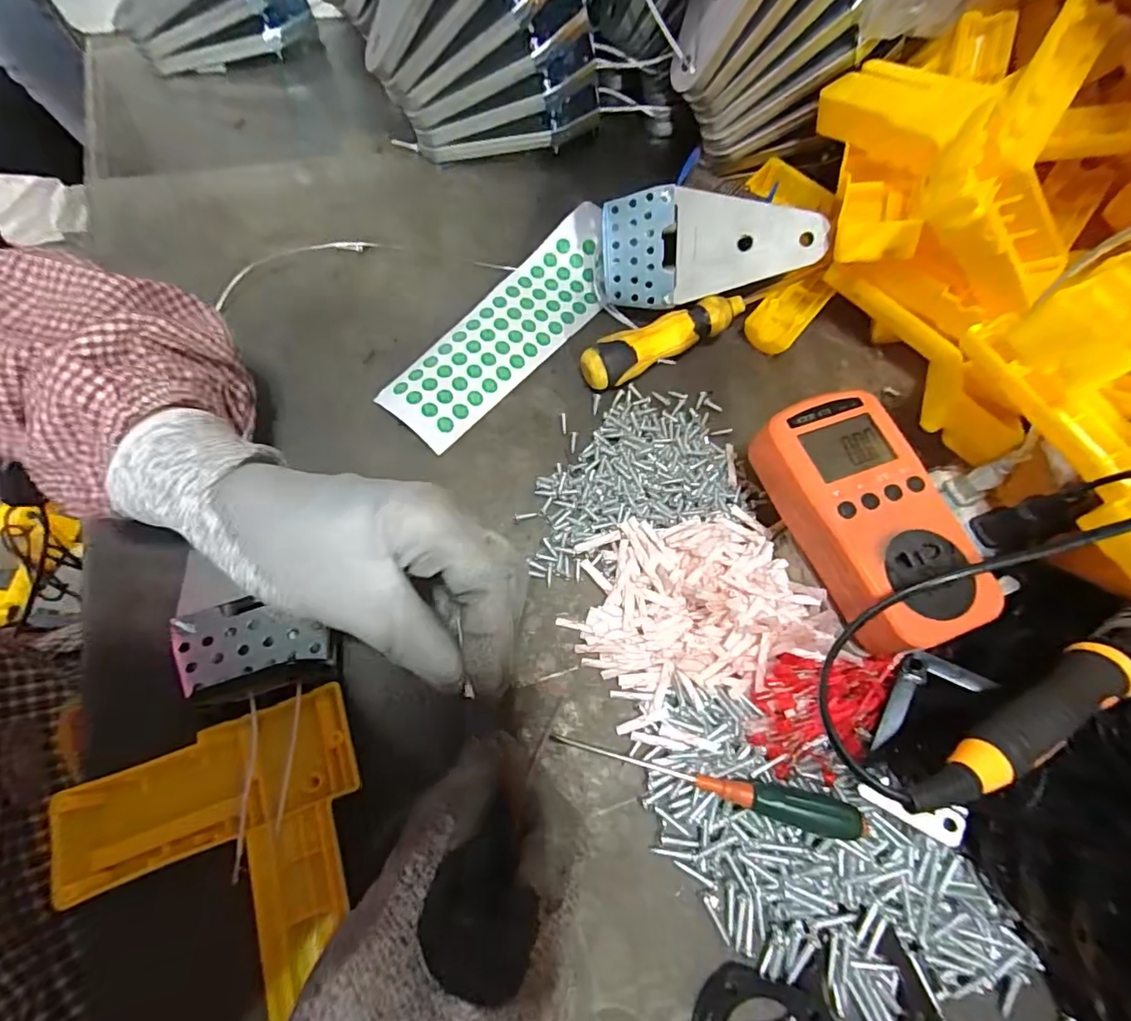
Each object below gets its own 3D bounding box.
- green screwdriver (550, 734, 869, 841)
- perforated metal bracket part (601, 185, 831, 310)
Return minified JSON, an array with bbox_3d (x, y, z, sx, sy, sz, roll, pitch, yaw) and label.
[{"bbox_3d":[0.069,0.131,0.242,0.151,0.019,0.017,14,69,1],"label":"green screwdriver"},{"bbox_3d":[0.091,-0.165,0.329,0.135,0.006,0.067,5,110,7],"label":"perforated metal bracket part"}]

